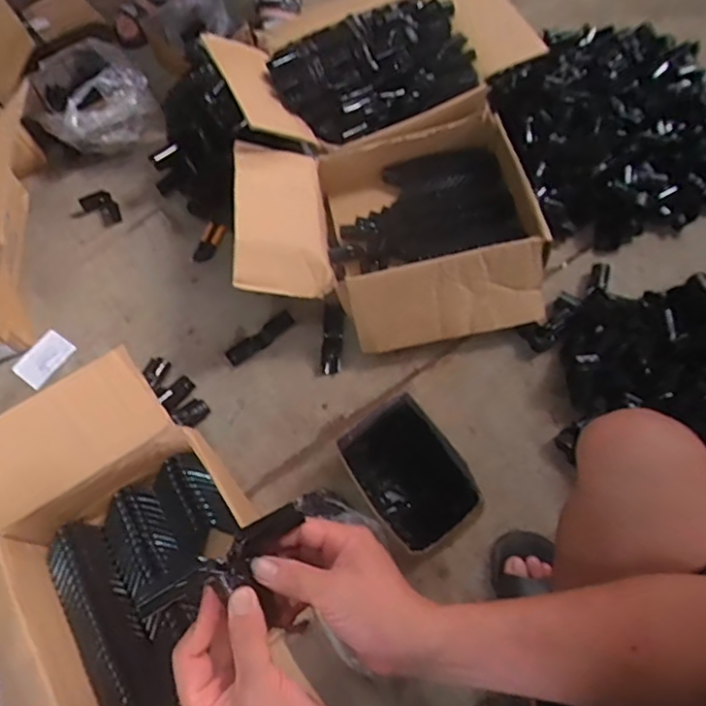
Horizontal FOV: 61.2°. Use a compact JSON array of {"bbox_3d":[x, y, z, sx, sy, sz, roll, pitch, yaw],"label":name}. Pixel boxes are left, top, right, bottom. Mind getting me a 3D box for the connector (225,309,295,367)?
[{"bbox_3d":[-0.154,-0.025,0.998,0.126,0.015,0.032,-36,67,-10],"label":"connector"}]

